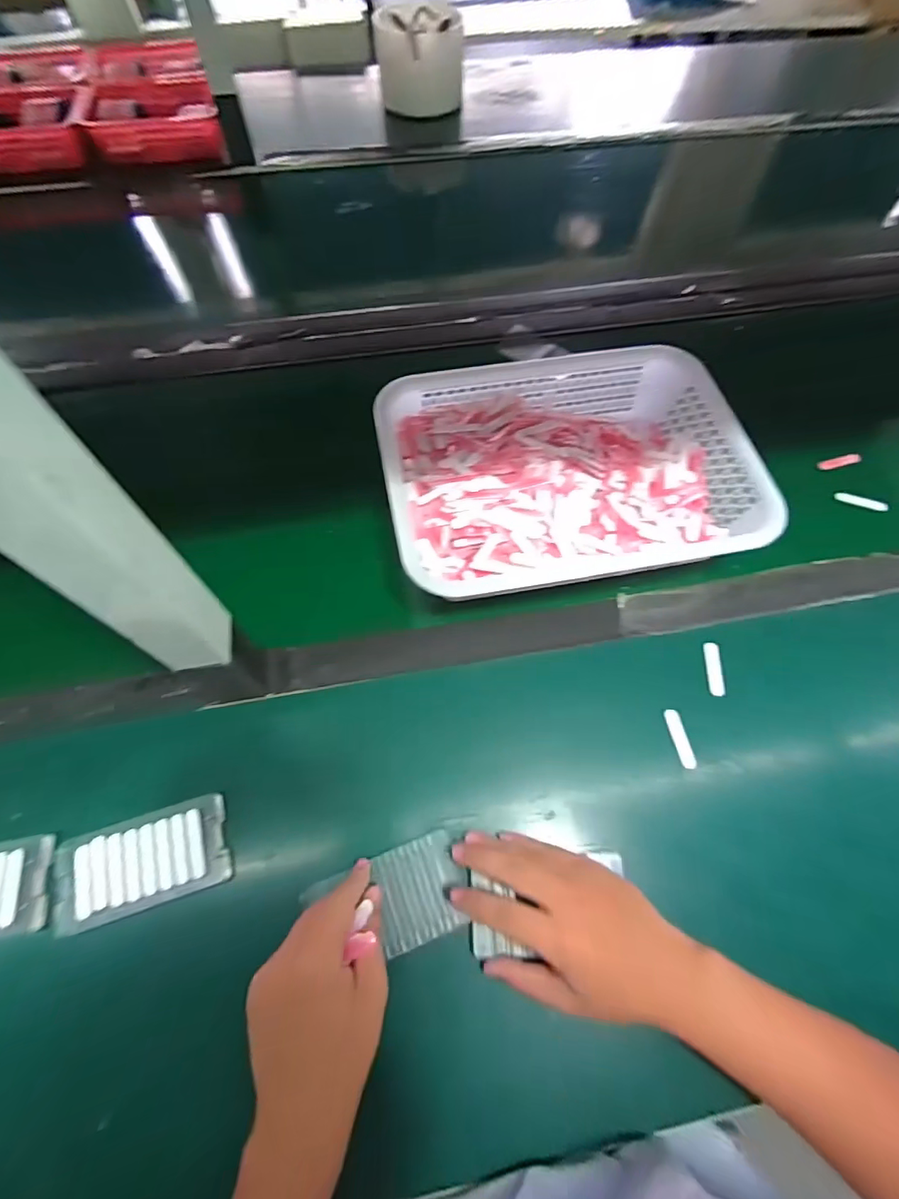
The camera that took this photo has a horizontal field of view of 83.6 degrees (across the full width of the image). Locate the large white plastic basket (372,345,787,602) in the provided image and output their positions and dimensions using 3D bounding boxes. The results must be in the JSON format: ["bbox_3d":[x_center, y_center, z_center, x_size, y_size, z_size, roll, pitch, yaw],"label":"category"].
[{"bbox_3d":[0.114,-0.132,0.531,0.351,0.083,0.258,-10,65,-5],"label":"large white plastic basket"}]

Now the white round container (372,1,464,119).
[{"bbox_3d":[-0.057,-1.004,0.934,0.148,0.125,0.148,0,64,0],"label":"white round container"}]

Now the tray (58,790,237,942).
[{"bbox_3d":[-0.241,0.207,0.398,0.123,0.022,0.067,-17,65,-8],"label":"tray"}]

